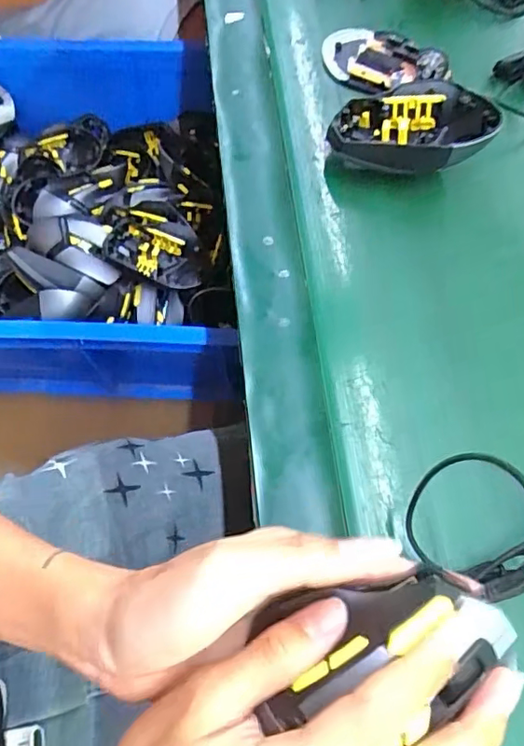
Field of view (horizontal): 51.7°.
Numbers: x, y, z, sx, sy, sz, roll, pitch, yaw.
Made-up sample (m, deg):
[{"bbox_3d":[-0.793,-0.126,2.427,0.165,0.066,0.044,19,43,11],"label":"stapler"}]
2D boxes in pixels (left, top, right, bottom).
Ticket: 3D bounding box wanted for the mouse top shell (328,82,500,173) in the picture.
[{"bbox_3d":[0.110,-0.182,0.408,0.113,0.046,0.073,6,63,-1],"label":"mouse top shell"}]

